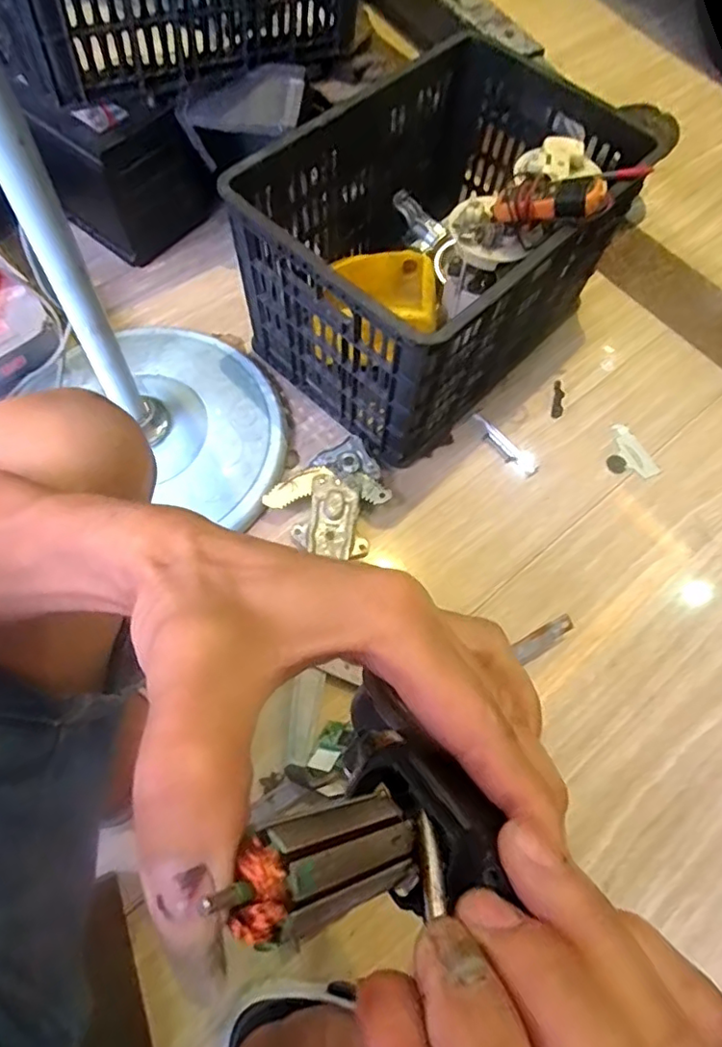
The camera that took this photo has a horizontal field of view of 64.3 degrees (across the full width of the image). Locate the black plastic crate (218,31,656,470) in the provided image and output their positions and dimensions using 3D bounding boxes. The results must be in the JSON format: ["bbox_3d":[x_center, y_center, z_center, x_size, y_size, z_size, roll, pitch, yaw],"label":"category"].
[{"bbox_3d":[0.111,-0.393,0.837,0.353,0.295,0.492,42,72,15],"label":"black plastic crate"}]

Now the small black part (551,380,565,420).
[{"bbox_3d":[0.317,-0.199,0.921,0.017,0.005,0.068,11,67,4],"label":"small black part"}]

